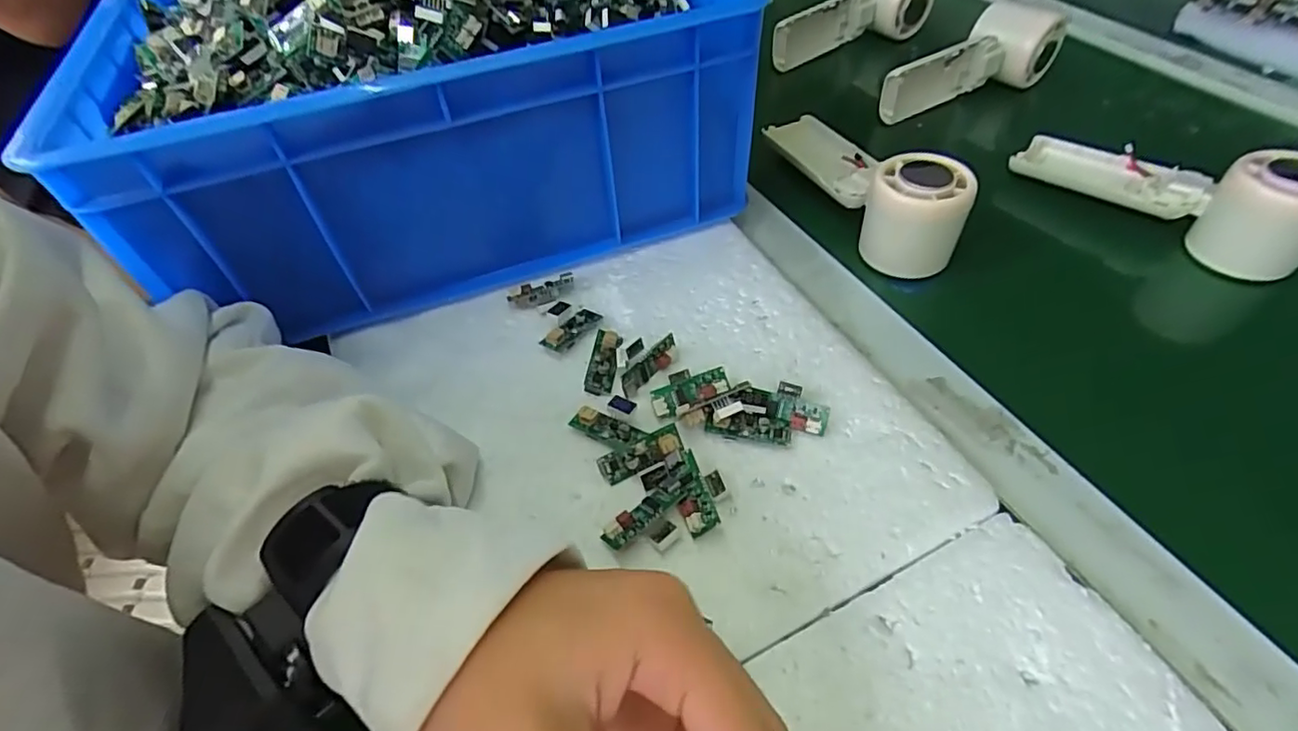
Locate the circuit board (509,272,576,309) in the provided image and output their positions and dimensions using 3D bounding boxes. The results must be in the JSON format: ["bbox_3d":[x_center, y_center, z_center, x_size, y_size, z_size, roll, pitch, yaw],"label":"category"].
[{"bbox_3d":[-0.060,-0.041,0.346,0.038,0.008,0.014,-21,51,-12],"label":"circuit board"}]

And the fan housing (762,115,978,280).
[{"bbox_3d":[0.138,-0.130,0.398,0.048,0.054,0.165,-19,51,-10],"label":"fan housing"}]

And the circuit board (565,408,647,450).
[{"bbox_3d":[-0.019,0.030,0.287,0.033,0.006,0.015,24,57,23],"label":"circuit board"}]

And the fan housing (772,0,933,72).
[{"bbox_3d":[0.182,-0.320,0.559,0.170,0.058,0.048,-28,53,-17],"label":"fan housing"}]

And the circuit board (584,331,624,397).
[{"bbox_3d":[-0.023,-0.002,0.313,0.014,0.006,0.038,4,51,9],"label":"circuit board"}]

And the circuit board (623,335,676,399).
[{"bbox_3d":[0.000,0.001,0.306,0.038,0.014,0.004,-43,37,-23],"label":"circuit board"}]

